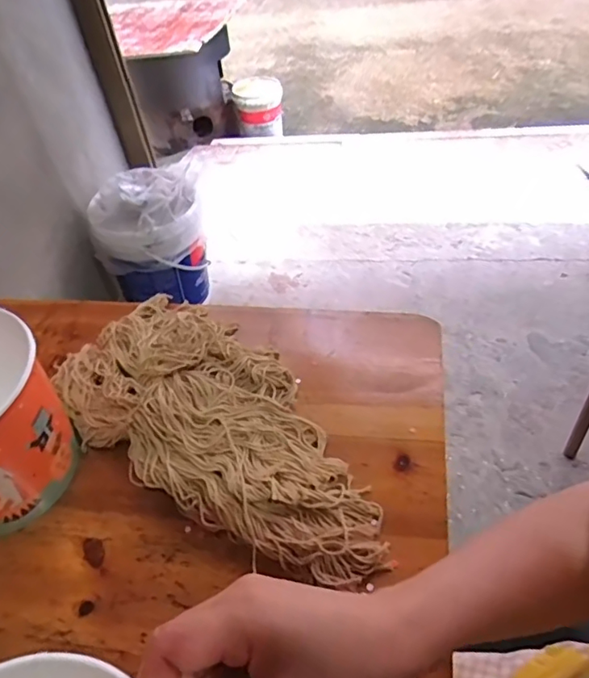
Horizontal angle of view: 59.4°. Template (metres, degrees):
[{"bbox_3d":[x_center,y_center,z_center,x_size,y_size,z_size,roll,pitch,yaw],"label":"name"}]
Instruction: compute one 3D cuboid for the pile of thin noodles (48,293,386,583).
[{"bbox_3d":[-0.070,0.071,0.469,0.173,0.054,0.353,-38,58,-26],"label":"pile of thin noodles"}]

